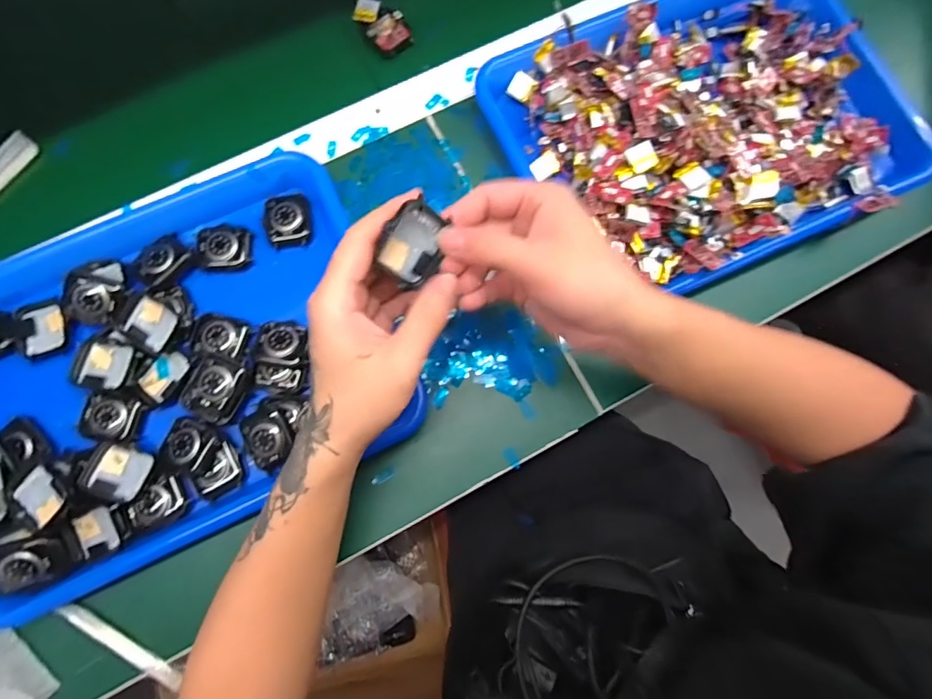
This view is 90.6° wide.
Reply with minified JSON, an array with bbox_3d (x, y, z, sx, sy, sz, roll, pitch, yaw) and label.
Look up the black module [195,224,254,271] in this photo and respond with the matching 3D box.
[{"bbox_3d":[-0.197,-0.083,0.377,0.042,0.009,0.036,-7,79,-1],"label":"black module"}]

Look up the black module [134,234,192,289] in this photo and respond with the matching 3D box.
[{"bbox_3d":[-0.244,-0.071,0.371,0.032,0.012,0.042,39,82,7],"label":"black module"}]

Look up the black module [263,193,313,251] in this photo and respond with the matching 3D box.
[{"bbox_3d":[-0.149,-0.108,0.385,0.036,0.011,0.045,-12,79,-2],"label":"black module"}]

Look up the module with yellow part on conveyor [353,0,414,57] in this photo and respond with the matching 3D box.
[{"bbox_3d":[-0.076,-0.299,0.425,0.038,0.014,0.057,-36,81,-7],"label":"module with yellow part on conveyor"}]

